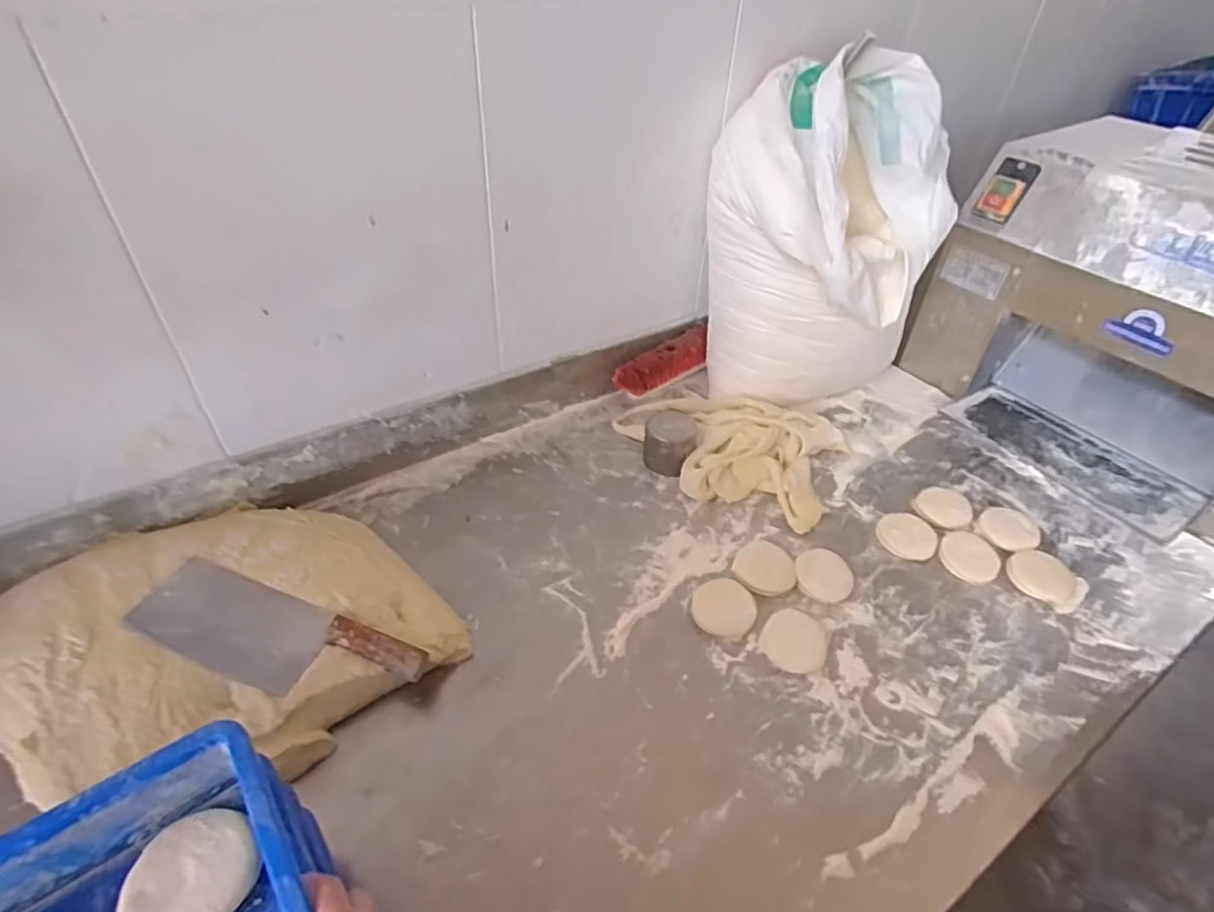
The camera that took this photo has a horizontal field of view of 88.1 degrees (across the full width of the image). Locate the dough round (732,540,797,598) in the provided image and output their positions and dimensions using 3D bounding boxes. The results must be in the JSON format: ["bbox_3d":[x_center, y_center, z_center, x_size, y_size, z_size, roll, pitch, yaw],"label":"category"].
[{"bbox_3d":[0.208,0.146,0.821,0.078,0.004,0.089,23,45,21],"label":"dough round"}]

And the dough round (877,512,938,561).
[{"bbox_3d":[0.417,0.110,0.873,0.075,0.005,0.084,16,43,15],"label":"dough round"}]

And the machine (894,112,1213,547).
[{"bbox_3d":[0.953,-0.284,0.951,0.554,0.546,0.574,-19,46,-23],"label":"machine"}]

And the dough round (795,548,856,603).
[{"bbox_3d":[0.284,0.153,0.818,0.073,0.005,0.085,23,45,21],"label":"dough round"}]

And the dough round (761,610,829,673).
[{"bbox_3d":[0.222,0.217,0.741,0.072,0.008,0.080,22,45,20],"label":"dough round"}]

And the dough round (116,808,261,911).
[{"bbox_3d":[-0.270,0.266,0.403,0.080,0.015,0.074,2,42,-1],"label":"dough round"}]

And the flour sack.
[{"bbox_3d":[0.323,-0.311,0.959,0.262,0.467,0.275,-31,52,-32],"label":"flour sack"}]

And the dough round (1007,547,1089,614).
[{"bbox_3d":[0.578,0.160,0.825,0.088,0.016,0.088,2,42,-1],"label":"dough round"}]

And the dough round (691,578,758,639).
[{"bbox_3d":[0.145,0.186,0.772,0.075,0.007,0.081,2,42,-1],"label":"dough round"}]

